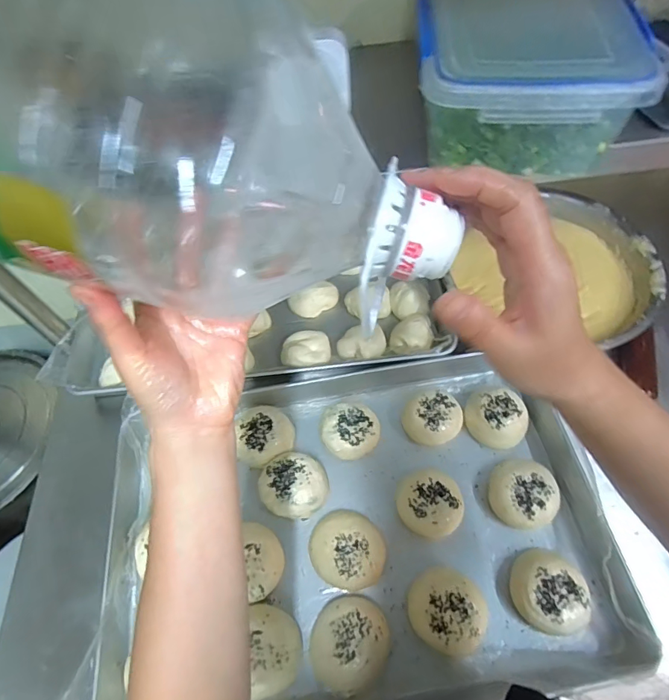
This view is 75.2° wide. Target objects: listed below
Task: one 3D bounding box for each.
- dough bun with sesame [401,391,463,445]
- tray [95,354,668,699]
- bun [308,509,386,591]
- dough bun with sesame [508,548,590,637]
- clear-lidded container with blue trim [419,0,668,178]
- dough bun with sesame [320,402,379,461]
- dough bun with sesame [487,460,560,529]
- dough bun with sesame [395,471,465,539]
[{"bbox_3d":[0.139,0.099,0.617,0.076,0.045,0.073,-1,59,2],"label":"dough bun with sesame"},{"bbox_3d":[0.021,0.219,0.559,0.601,0.059,0.412,-9,59,-2],"label":"tray"},{"bbox_3d":[0.015,0.245,0.540,0.097,0.035,0.084,32,66,20],"label":"bun"},{"bbox_3d":[0.247,0.277,0.501,0.074,0.034,0.084,-5,59,0],"label":"dough bun with sesame"},{"bbox_3d":[0.193,-0.299,0.467,0.206,0.097,0.237,2,60,4],"label":"clear-lidded container with blue trim"},{"bbox_3d":[0.023,0.116,0.613,0.078,0.045,0.075,-1,59,2],"label":"dough bun with sesame"},{"bbox_3d":[0.242,0.185,0.558,0.078,0.041,0.083,-1,59,2],"label":"dough bun with sesame"},{"bbox_3d":[0.123,0.199,0.560,0.079,0.039,0.078,-1,59,2],"label":"dough bun with sesame"}]

